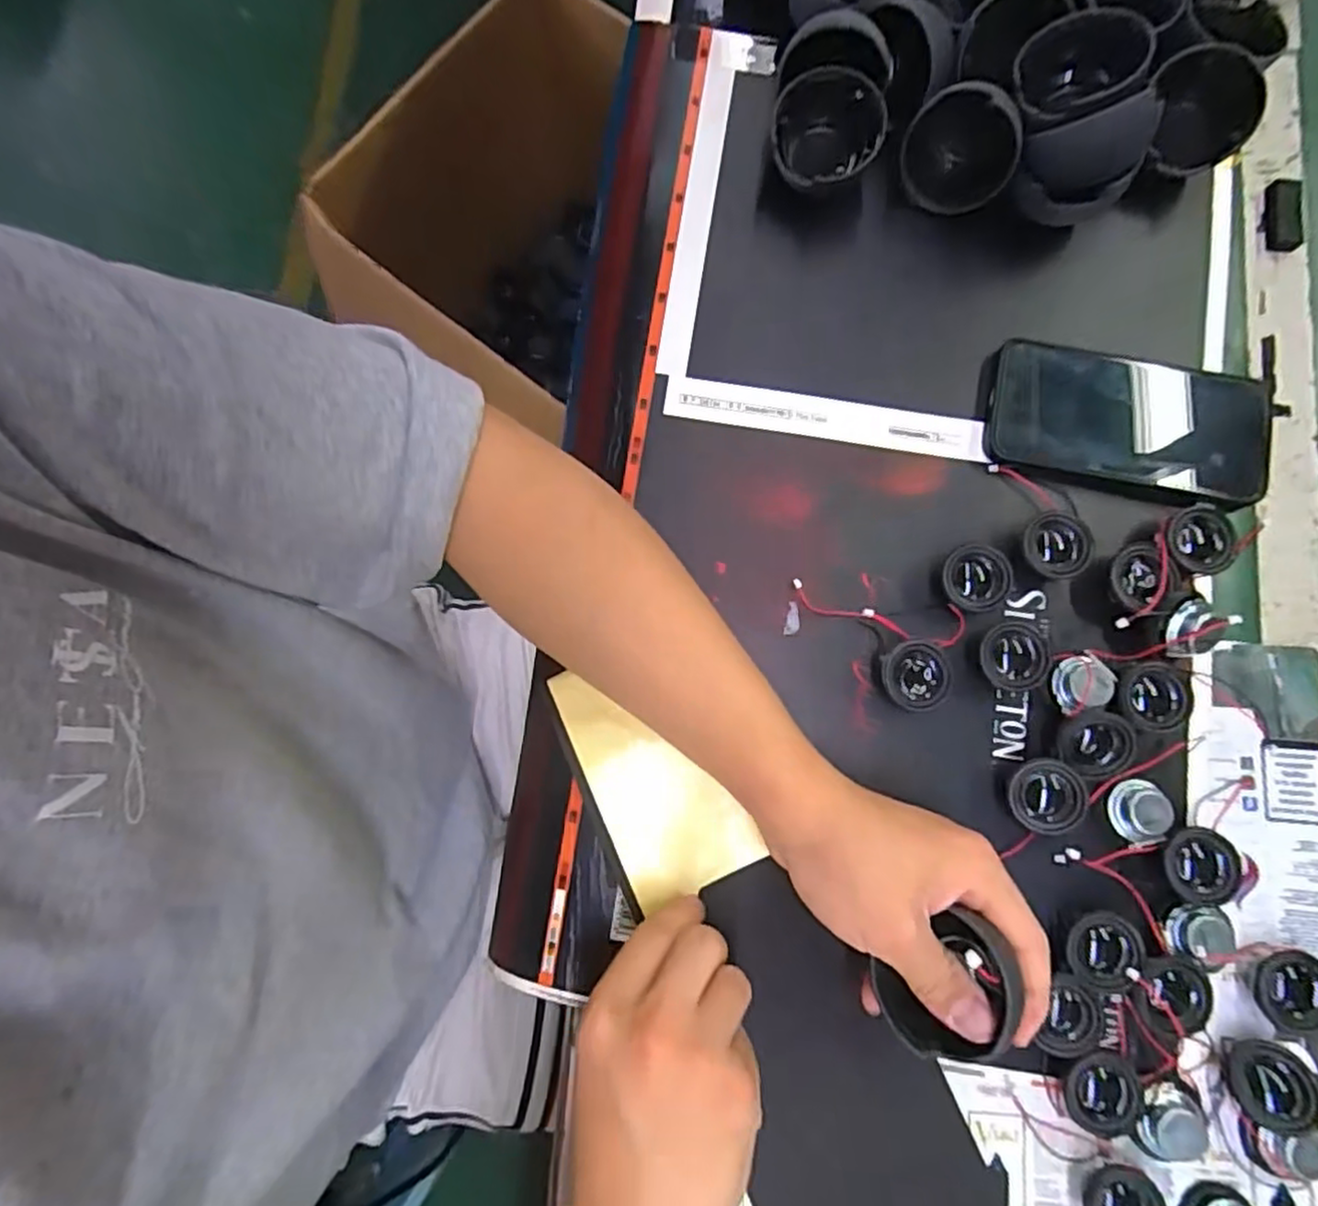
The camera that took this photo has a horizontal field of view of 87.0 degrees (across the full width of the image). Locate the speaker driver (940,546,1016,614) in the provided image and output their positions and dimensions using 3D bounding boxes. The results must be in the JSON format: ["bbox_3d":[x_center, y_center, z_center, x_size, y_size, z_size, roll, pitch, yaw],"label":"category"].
[{"bbox_3d":[0.167,-0.013,0.365,0.035,0.017,0.034,0,81,1],"label":"speaker driver"}]

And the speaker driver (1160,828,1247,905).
[{"bbox_3d":[0.264,0.129,0.343,0.034,0.017,0.034,0,81,1],"label":"speaker driver"}]

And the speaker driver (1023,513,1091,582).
[{"bbox_3d":[0.209,-0.030,0.367,0.031,0.019,0.032,0,81,1],"label":"speaker driver"}]

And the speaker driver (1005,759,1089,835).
[{"bbox_3d":[0.192,0.097,0.347,0.035,0.020,0.033,0,81,1],"label":"speaker driver"}]

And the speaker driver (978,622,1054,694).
[{"bbox_3d":[0.182,0.028,0.361,0.034,0.020,0.033,0,81,1],"label":"speaker driver"}]

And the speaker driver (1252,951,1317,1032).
[{"bbox_3d":[0.302,0.186,0.330,0.031,0.018,0.035,-43,83,-5],"label":"speaker driver"}]

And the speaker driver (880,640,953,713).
[{"bbox_3d":[0.132,0.038,0.360,0.037,0.020,0.035,0,81,1],"label":"speaker driver"}]

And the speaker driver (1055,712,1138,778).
[{"bbox_3d":[0.218,0.072,0.348,0.037,0.018,0.031,0,81,1],"label":"speaker driver"}]

